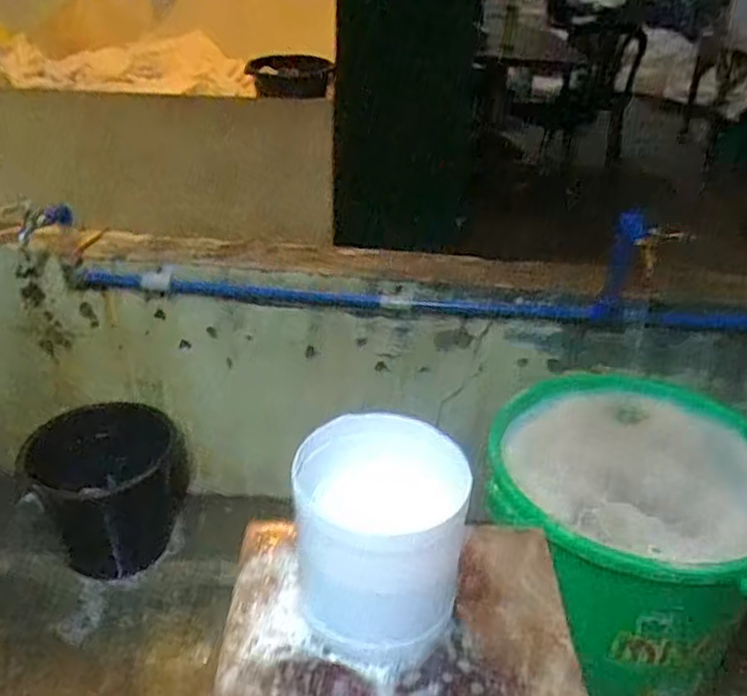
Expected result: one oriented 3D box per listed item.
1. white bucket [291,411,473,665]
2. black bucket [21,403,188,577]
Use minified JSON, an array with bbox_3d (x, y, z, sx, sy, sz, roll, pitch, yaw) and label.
[{"bbox_3d":[0.003,0.172,0.639,0.137,0.171,0.135,2,31,-1],"label":"white bucket"},{"bbox_3d":[-0.572,0.297,1.545,0.321,0.259,0.321,2,31,-1],"label":"black bucket"}]

